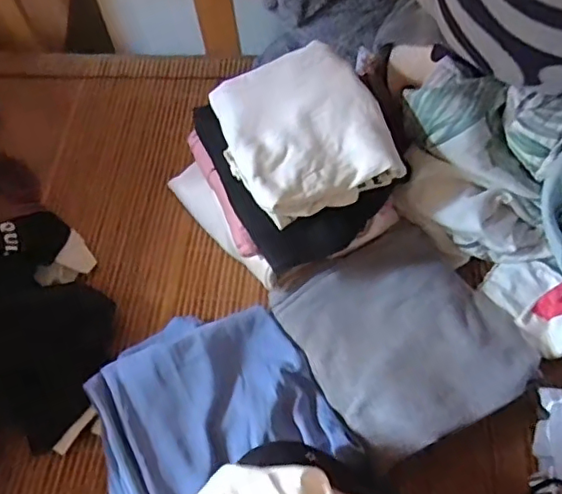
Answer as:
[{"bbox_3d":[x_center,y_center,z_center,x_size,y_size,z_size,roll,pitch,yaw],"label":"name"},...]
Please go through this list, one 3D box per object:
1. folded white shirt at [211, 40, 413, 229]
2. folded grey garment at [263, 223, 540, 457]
[{"bbox_3d":[0.020,-0.145,0.687,0.174,0.049,0.226,-21,57,-9],"label":"folded white shirt"},{"bbox_3d":[0.143,0.093,0.672,0.226,0.039,0.243,-27,58,-13],"label":"folded grey garment"}]

